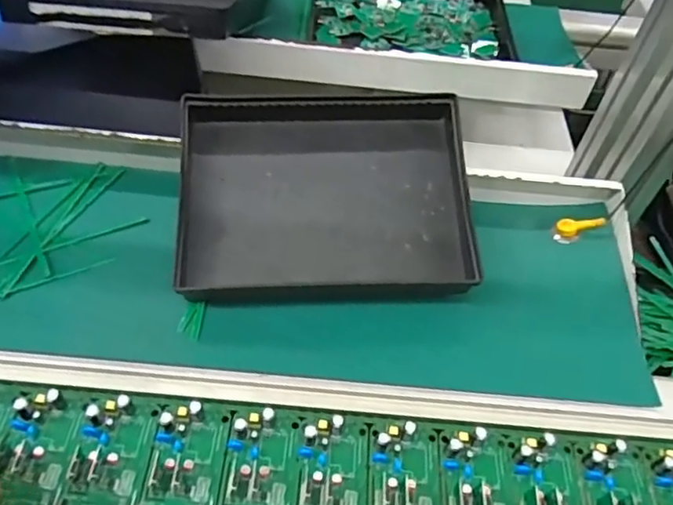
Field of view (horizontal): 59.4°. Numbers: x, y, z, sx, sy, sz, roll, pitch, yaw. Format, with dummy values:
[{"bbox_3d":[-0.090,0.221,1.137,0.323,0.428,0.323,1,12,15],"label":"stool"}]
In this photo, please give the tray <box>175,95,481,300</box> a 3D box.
[{"bbox_3d":[-0.008,-0.050,0.470,0.223,0.031,0.168,-2,73,-5],"label":"tray"}]

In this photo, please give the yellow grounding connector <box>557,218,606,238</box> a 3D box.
[{"bbox_3d":[0.211,-0.023,0.508,0.038,0.010,0.014,-8,53,15],"label":"yellow grounding connector"}]

